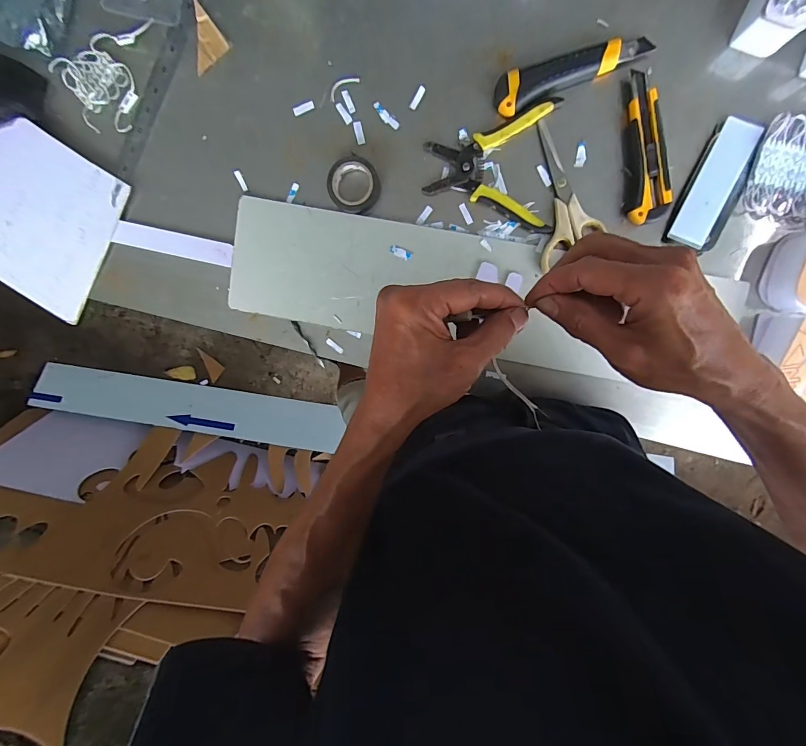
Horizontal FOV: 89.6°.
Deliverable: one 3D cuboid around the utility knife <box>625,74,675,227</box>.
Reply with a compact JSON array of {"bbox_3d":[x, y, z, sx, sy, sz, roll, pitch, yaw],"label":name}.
[{"bbox_3d":[0.270,-0.246,0.446,0.041,0.019,0.153,-4,98,5],"label":"utility knife"}]

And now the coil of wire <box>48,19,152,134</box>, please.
[{"bbox_3d":[-0.363,-0.360,0.484,0.091,0.019,0.124,13,99,3],"label":"coil of wire"}]

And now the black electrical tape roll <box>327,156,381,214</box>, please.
[{"bbox_3d":[-0.058,-0.220,0.478,0.058,0.019,0.059,1,99,5],"label":"black electrical tape roll"}]

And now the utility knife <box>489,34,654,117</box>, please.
[{"bbox_3d":[0.181,-0.330,0.441,0.166,0.018,0.038,-19,97,7],"label":"utility knife"}]

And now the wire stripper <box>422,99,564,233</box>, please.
[{"bbox_3d":[0.099,-0.232,0.467,0.145,0.013,0.136,0,99,5],"label":"wire stripper"}]

